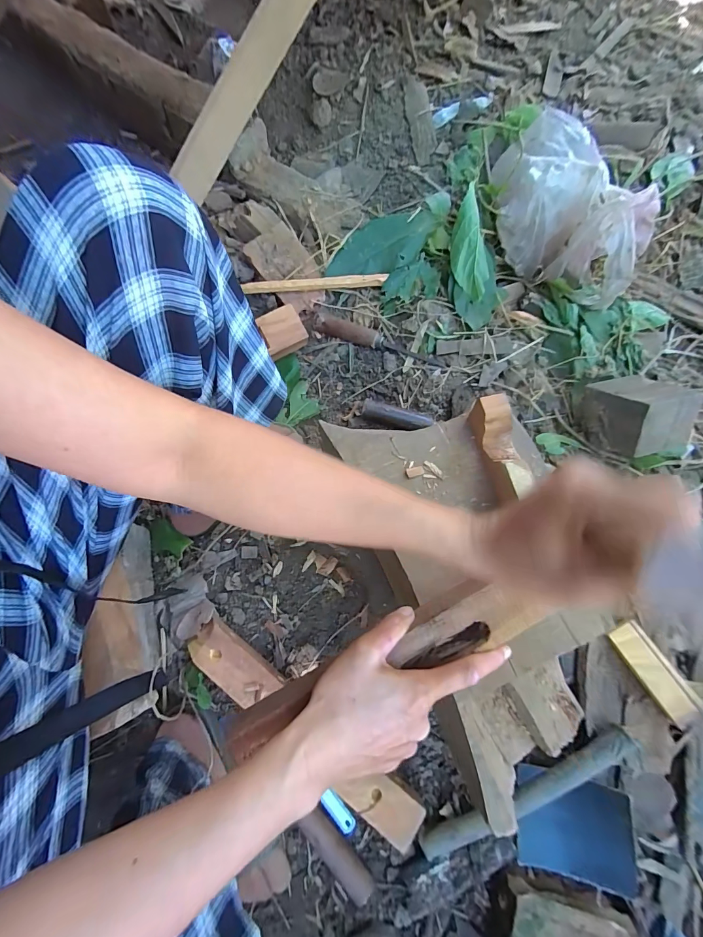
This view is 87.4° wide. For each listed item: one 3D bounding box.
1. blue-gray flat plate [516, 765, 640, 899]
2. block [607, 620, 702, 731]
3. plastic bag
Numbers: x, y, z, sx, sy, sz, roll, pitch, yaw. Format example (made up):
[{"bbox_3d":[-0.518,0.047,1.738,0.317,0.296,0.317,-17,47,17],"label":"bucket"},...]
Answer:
[{"bbox_3d":[0.267,0.431,0.442,0.118,0.017,0.095,-2,61,25],"label":"blue-gray flat plate"},{"bbox_3d":[0.372,0.249,0.454,0.042,0.022,0.117,-32,72,0],"label":"block"},{"bbox_3d":[0.371,-0.452,0.640,0.305,0.155,0.224,41,77,11],"label":"plastic bag"}]

